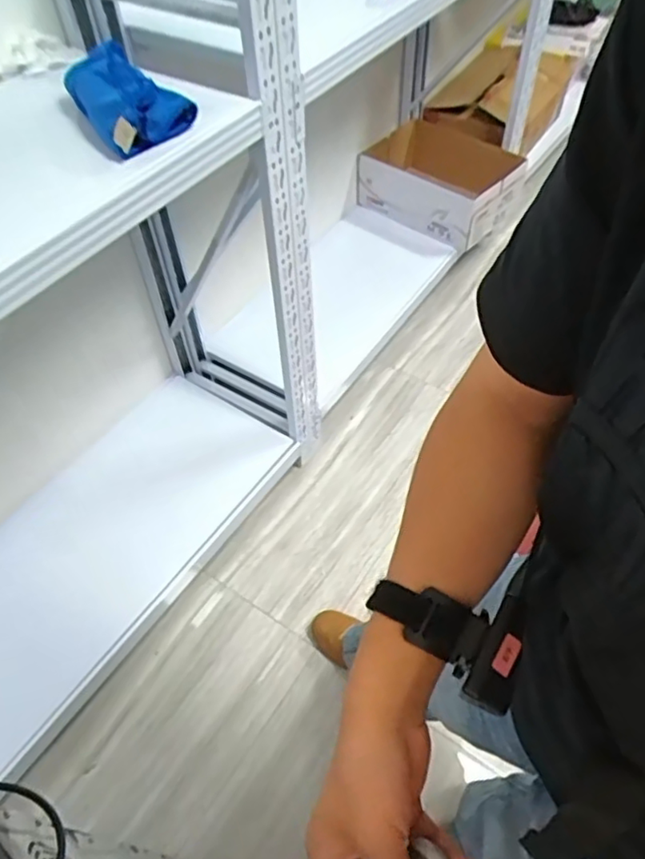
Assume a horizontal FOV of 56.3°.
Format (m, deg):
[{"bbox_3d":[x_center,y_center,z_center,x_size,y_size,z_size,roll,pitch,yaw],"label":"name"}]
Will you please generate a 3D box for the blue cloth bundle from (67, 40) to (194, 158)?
[{"bbox_3d":[-0.256,-0.442,0.796,0.123,0.055,0.210,-27,57,-19],"label":"blue cloth bundle"}]

